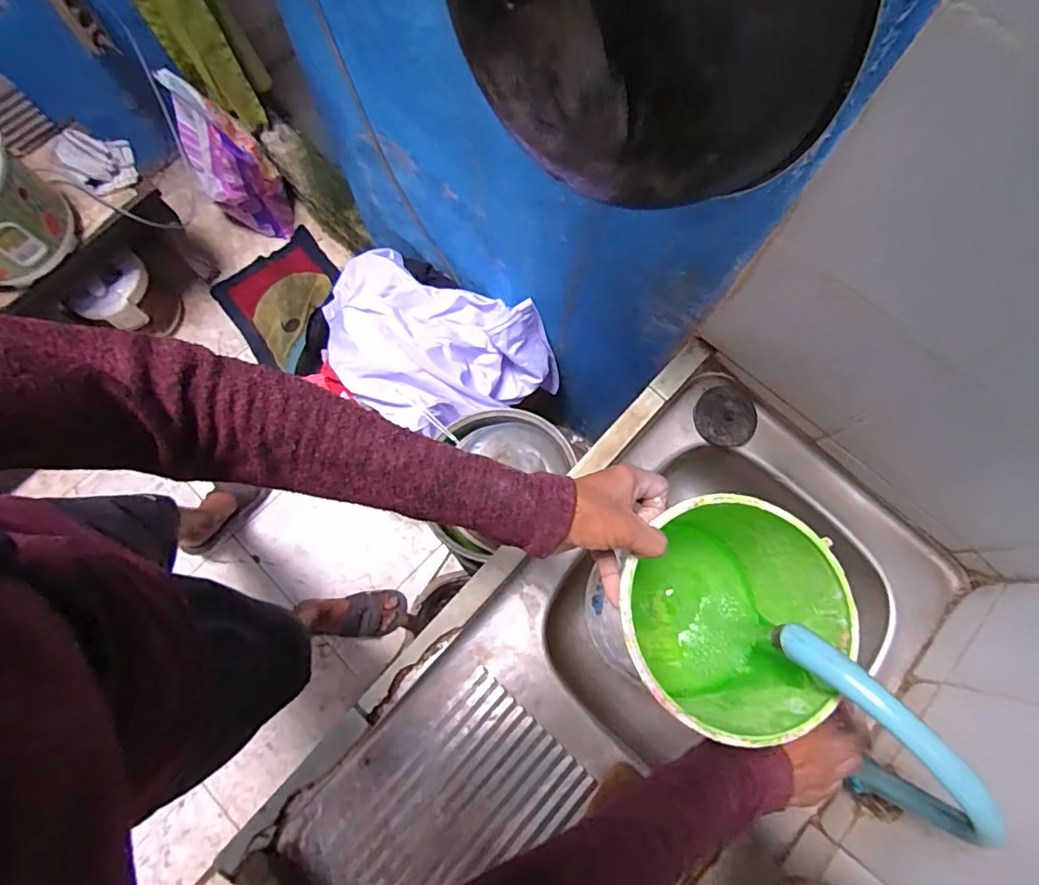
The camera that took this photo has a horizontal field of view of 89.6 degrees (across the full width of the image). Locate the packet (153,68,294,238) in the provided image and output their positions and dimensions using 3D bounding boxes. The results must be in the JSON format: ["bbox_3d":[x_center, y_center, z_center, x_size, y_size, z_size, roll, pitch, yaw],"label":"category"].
[{"bbox_3d":[-0.807,-0.777,1.460,0.191,0.338,0.302,-37,79,-9],"label":"packet"}]

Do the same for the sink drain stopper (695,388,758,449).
[{"bbox_3d":[0.265,-0.032,0.665,0.084,0.013,0.075,3,89,-16],"label":"sink drain stopper"}]

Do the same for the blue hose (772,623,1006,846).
[{"bbox_3d":[0.277,0.237,0.380,0.026,0.124,0.246,-39,115,-10],"label":"blue hose"}]

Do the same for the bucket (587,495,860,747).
[{"bbox_3d":[0.169,0.154,0.484,0.174,0.184,0.169,0,75,-1],"label":"bucket"}]

